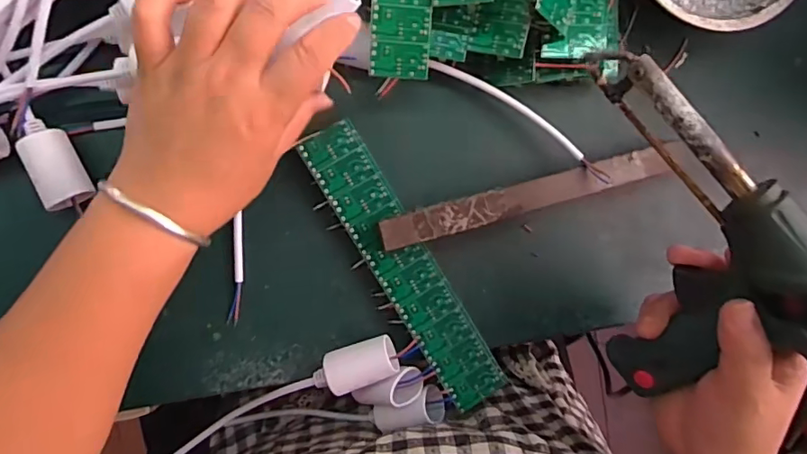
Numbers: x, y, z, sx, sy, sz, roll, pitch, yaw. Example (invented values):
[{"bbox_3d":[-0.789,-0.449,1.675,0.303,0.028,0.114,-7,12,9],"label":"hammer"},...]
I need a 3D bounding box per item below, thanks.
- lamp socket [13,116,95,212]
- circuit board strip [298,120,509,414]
[{"bbox_3d":[-0.214,-0.039,0.334,0.024,0.021,0.053,-22,94,-5],"label":"lamp socket"},{"bbox_3d":[0.002,0.027,0.359,0.039,0.006,0.203,-31,94,-4],"label":"circuit board strip"}]

